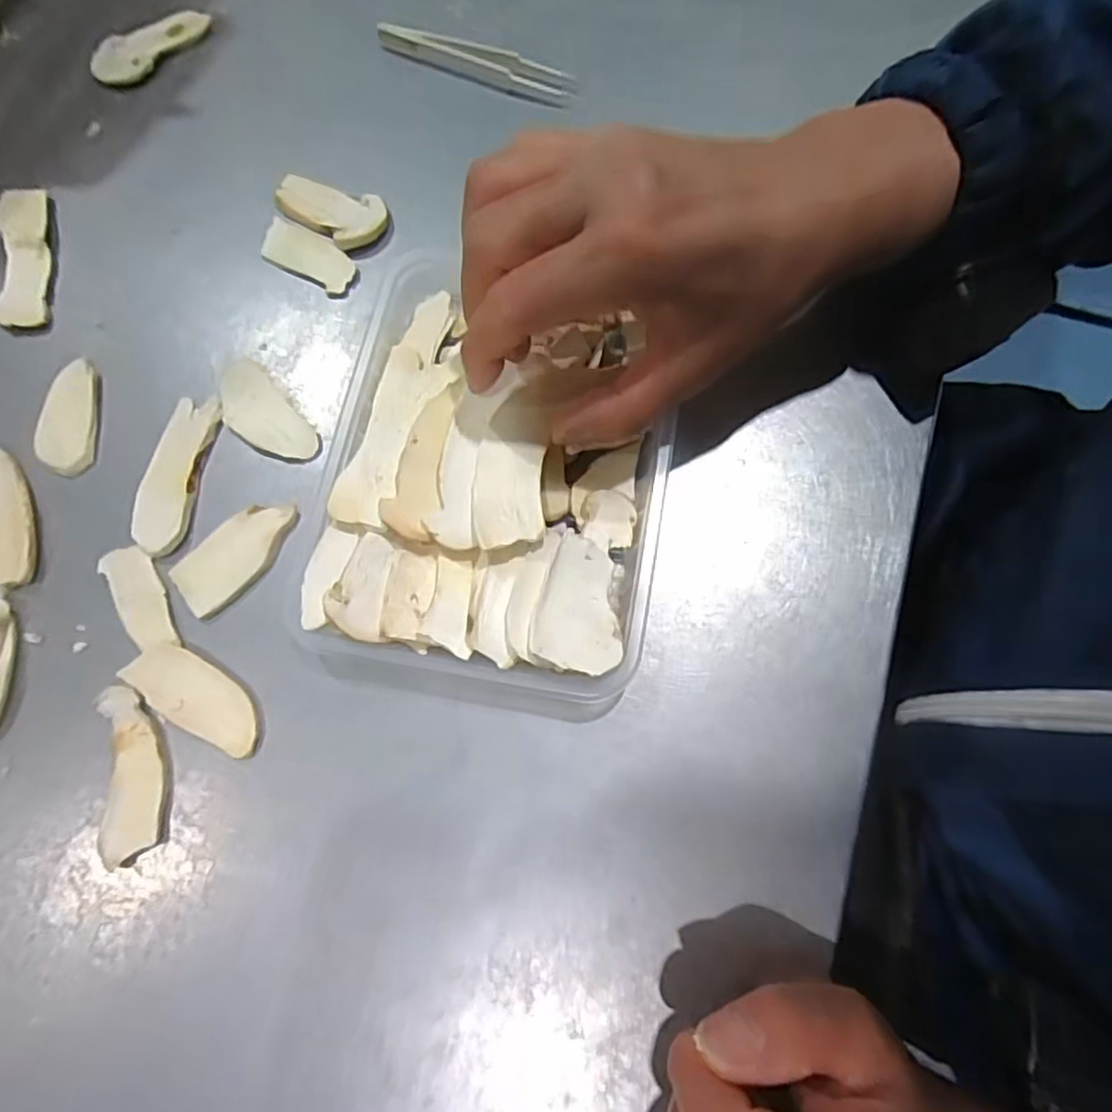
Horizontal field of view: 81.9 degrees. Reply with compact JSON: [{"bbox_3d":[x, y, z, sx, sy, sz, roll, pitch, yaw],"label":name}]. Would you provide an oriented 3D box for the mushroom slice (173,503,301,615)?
[{"bbox_3d":[-0.132,-0.002,0.264,0.054,0.004,0.027,-40,77,-9],"label":"mushroom slice"}]

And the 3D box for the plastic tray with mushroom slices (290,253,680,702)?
[{"bbox_3d":[-0.024,-0.040,0.259,0.137,0.030,0.173,10,75,4],"label":"plastic tray with mushroom slices"}]

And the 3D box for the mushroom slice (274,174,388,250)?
[{"bbox_3d":[-0.109,-0.169,0.310,0.058,0.005,0.030,30,77,9],"label":"mushroom slice"}]

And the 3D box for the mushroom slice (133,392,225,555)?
[{"bbox_3d":[-0.164,-0.036,0.275,0.021,0.004,0.070,10,75,4],"label":"mushroom slice"}]

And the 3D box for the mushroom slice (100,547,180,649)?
[{"bbox_3d":[-0.170,0.017,0.260,0.018,0.004,0.048,-32,76,-7],"label":"mushroom slice"}]

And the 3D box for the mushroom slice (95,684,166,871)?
[{"bbox_3d":[-0.163,0.082,0.244,0.023,0.005,0.063,-10,74,-1],"label":"mushroom slice"}]

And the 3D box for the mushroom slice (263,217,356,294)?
[{"bbox_3d":[-0.118,-0.143,0.305,0.049,0.004,0.020,31,77,9],"label":"mushroom slice"}]

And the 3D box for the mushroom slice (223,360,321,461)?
[{"bbox_3d":[-0.131,-0.063,0.283,0.025,0.004,0.058,-40,77,-9],"label":"mushroom slice"}]

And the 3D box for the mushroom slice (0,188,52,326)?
[{"bbox_3d":[-0.257,-0.145,0.308,0.022,0.008,0.079,-9,74,-1],"label":"mushroom slice"}]

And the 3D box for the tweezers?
[{"bbox_3d":[-0.044,-0.259,0.336,0.106,0.012,0.018,20,76,7],"label":"tweezers"}]

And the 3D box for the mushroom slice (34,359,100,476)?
[{"bbox_3d":[-0.217,-0.063,0.285,0.023,0.006,0.053,-5,74,0],"label":"mushroom slice"}]

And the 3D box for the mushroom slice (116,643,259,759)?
[{"bbox_3d":[-0.140,0.055,0.250,0.058,0.004,0.024,29,77,9],"label":"mushroom slice"}]

